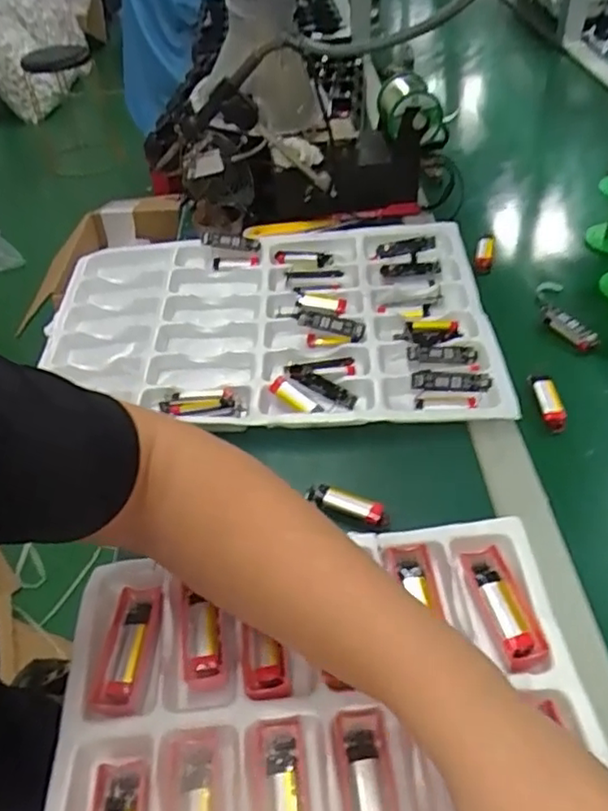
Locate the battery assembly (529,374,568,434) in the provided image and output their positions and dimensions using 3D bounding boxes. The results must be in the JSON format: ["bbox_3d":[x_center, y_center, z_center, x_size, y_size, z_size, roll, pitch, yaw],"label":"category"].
[{"bbox_3d":[0.219,-0.005,0.568,0.020,0.020,0.057,-5,57,-4],"label":"battery assembly"}]

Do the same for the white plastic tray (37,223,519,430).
[{"bbox_3d":[-0.043,-0.089,0.662,0.454,0.044,0.315,-1,44,3],"label":"white plastic tray"}]

